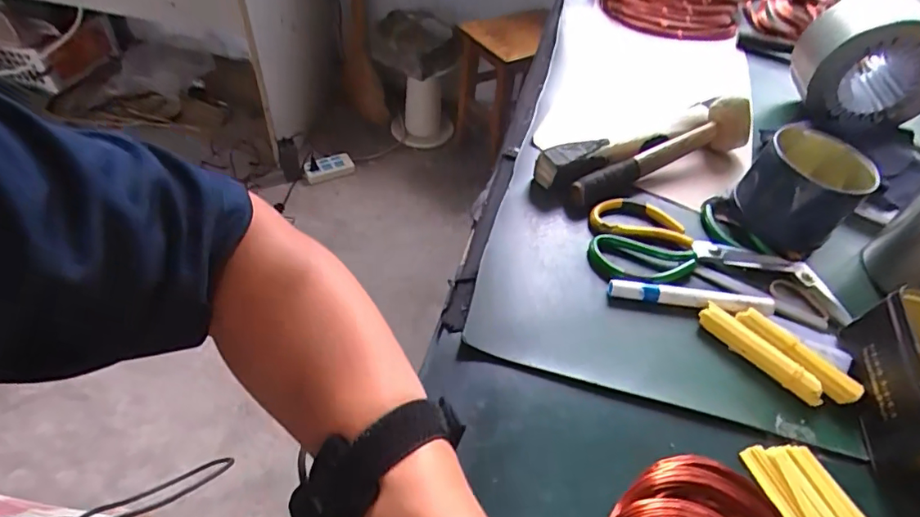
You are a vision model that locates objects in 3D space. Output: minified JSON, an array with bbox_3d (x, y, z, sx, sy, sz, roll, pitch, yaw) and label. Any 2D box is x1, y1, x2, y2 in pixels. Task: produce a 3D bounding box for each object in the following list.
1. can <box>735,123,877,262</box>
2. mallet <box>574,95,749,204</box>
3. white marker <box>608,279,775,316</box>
[{"bbox_3d":[0.343,-0.070,0.520,0.098,0.076,0.107,37,54,24],"label":"can"},{"bbox_3d":[0.229,-0.114,0.562,0.248,0.057,0.051,-27,57,-27],"label":"mallet"},{"bbox_3d":[0.203,0.036,0.454,0.141,0.018,0.021,9,48,1],"label":"white marker"}]

